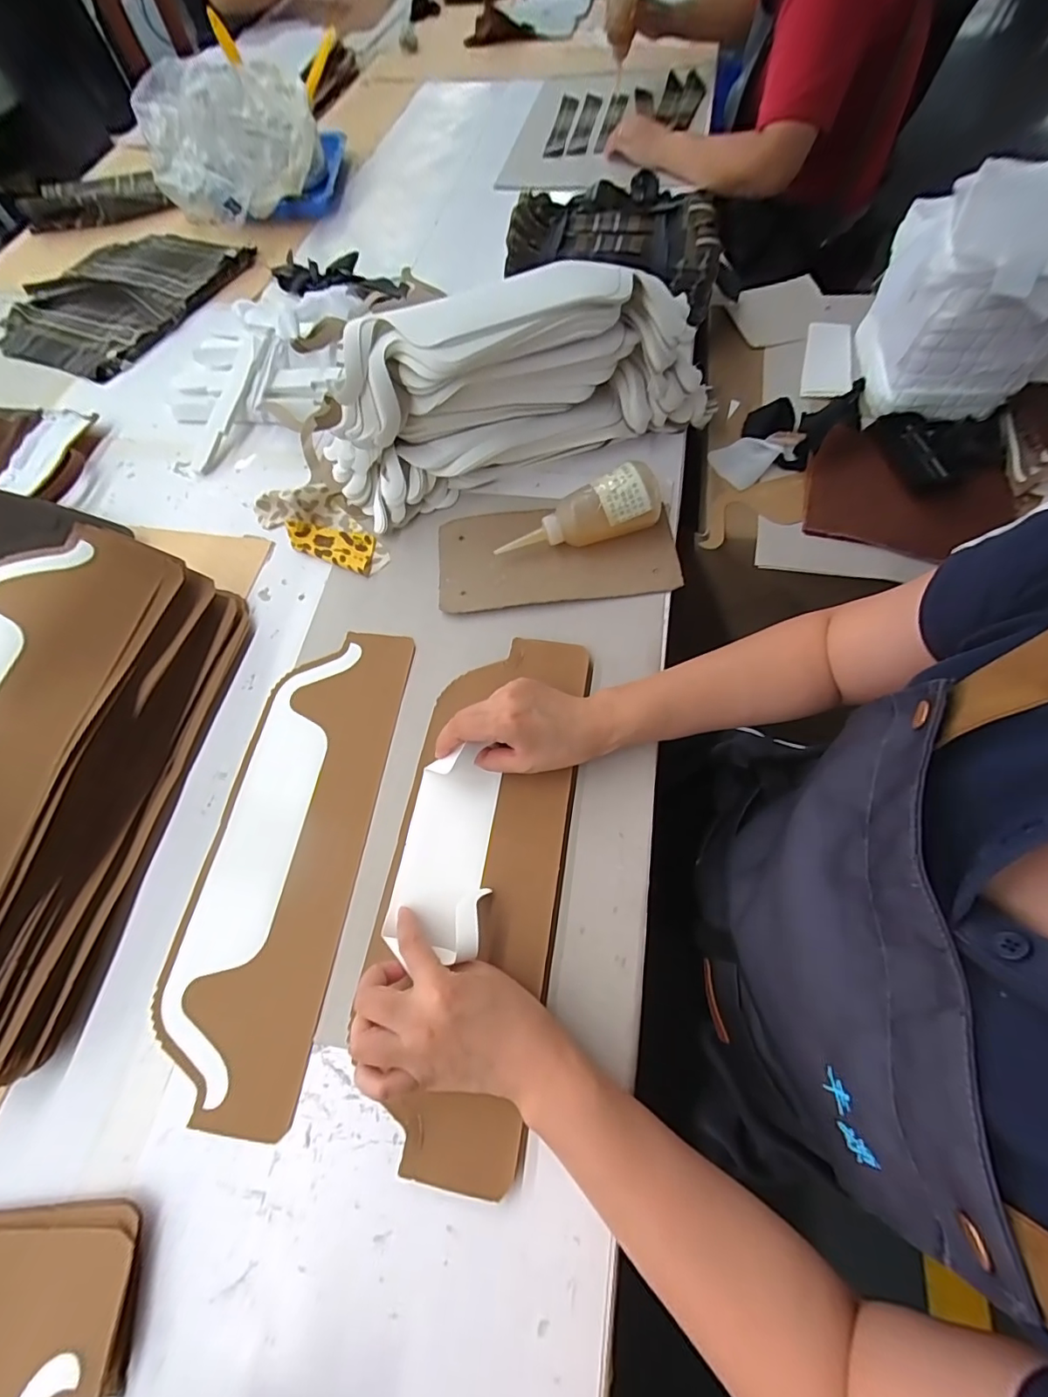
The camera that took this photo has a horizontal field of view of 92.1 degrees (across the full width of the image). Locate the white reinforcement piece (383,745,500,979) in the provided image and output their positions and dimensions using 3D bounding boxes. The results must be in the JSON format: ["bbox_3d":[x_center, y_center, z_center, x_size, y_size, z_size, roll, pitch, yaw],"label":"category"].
[{"bbox_3d":[-0.064,0.120,0.409,0.073,0.030,0.150,4,66,5],"label":"white reinforcement piece"}]

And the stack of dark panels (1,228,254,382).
[{"bbox_3d":[-0.650,-0.653,0.816,0.297,0.016,0.353,23,70,14],"label":"stack of dark panels"}]

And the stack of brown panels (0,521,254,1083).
[{"bbox_3d":[-0.398,0.056,0.415,0.152,0.112,0.425,7,66,7],"label":"stack of brown panels"}]

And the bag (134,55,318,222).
[{"bbox_3d":[-0.483,-0.919,0.843,0.269,0.159,0.192,-25,66,-8],"label":"bag"}]

